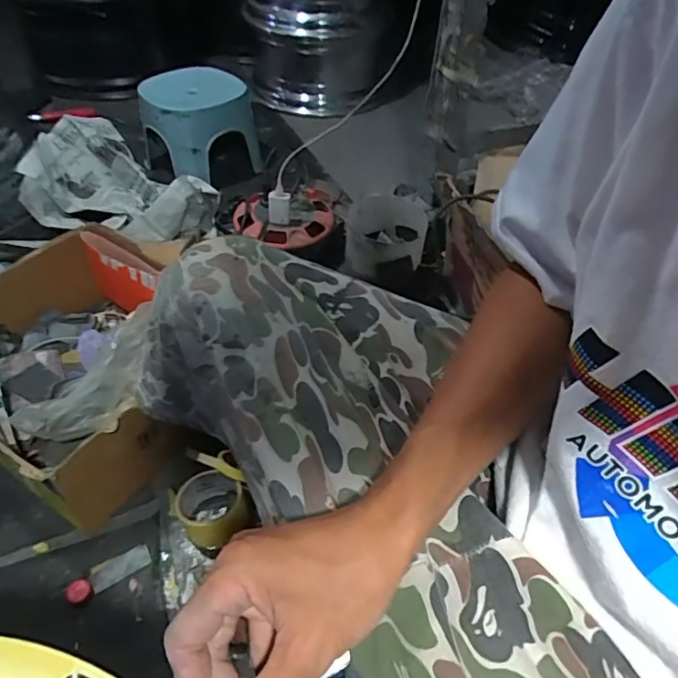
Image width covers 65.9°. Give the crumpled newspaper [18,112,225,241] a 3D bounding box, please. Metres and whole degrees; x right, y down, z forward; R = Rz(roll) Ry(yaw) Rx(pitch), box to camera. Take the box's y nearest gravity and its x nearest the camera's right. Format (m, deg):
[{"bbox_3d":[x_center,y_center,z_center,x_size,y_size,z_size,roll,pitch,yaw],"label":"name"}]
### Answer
[{"bbox_3d":[-0.466,-0.300,1.075,0.354,0.154,0.266,25,50,21],"label":"crumpled newspaper"}]

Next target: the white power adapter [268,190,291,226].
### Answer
[{"bbox_3d":[-0.115,-0.247,1.017,0.042,0.081,0.022,0,46,-2],"label":"white power adapter"}]

